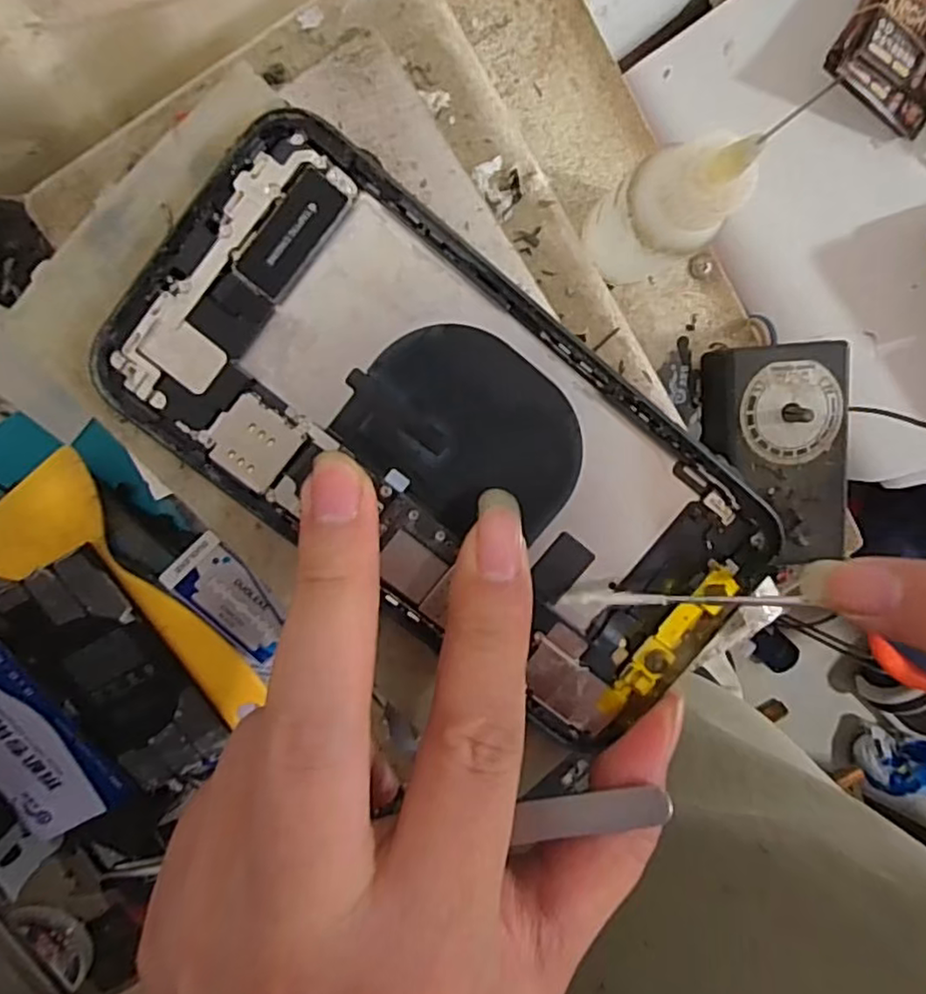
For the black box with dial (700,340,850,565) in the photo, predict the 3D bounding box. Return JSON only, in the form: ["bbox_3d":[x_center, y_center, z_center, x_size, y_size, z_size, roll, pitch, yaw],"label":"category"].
[{"bbox_3d":[0.127,-0.018,0.270,0.049,0.030,0.085,-4,98,-4],"label":"black box with dial"}]

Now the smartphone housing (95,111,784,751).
[{"bbox_3d":[-0.001,-0.010,0.148,0.147,0.007,0.073,36,94,-8],"label":"smartphone housing"}]

